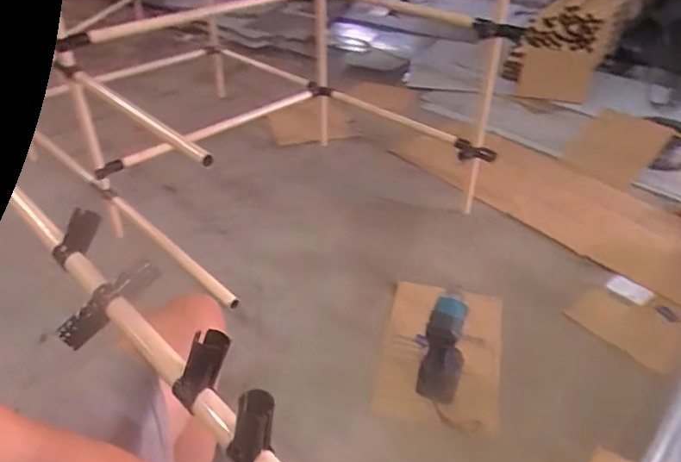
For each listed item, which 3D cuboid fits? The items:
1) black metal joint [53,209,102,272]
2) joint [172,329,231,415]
[{"bbox_3d":[-0.351,0.010,0.703,0.040,0.026,0.082,13,64,16],"label":"black metal joint"},{"bbox_3d":[-0.141,0.138,0.529,0.035,0.030,0.079,27,89,31],"label":"joint"}]

